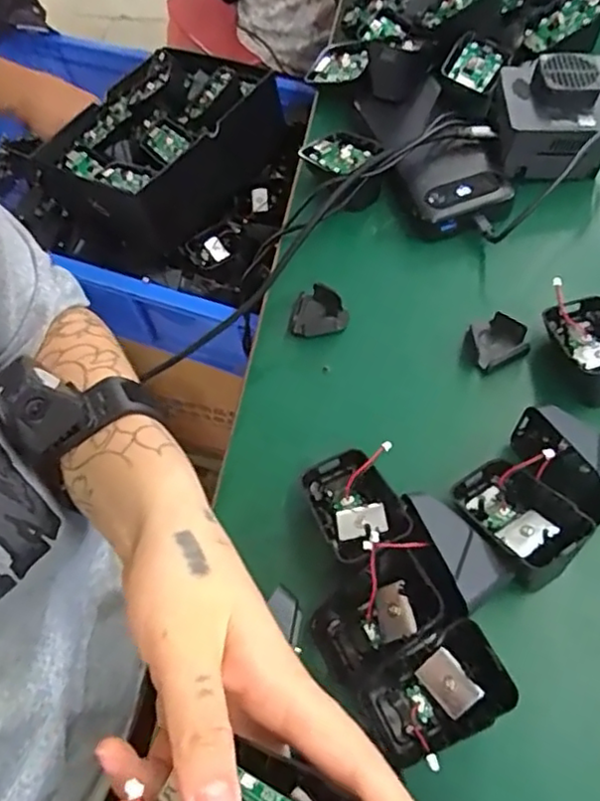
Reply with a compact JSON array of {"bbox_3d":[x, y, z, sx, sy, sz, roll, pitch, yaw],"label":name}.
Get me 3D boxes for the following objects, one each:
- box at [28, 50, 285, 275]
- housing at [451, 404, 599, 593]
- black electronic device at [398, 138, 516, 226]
[{"bbox_3d":[-0.170,-0.306,0.762,0.199,0.118,0.242,26,66,17],"label":"box"},{"bbox_3d":[0.131,0.051,0.345,0.090,0.044,0.068,-40,66,-17],"label":"housing"},{"bbox_3d":[0.111,-0.161,0.473,0.068,0.026,0.066,-23,62,-8],"label":"black electronic device"}]

